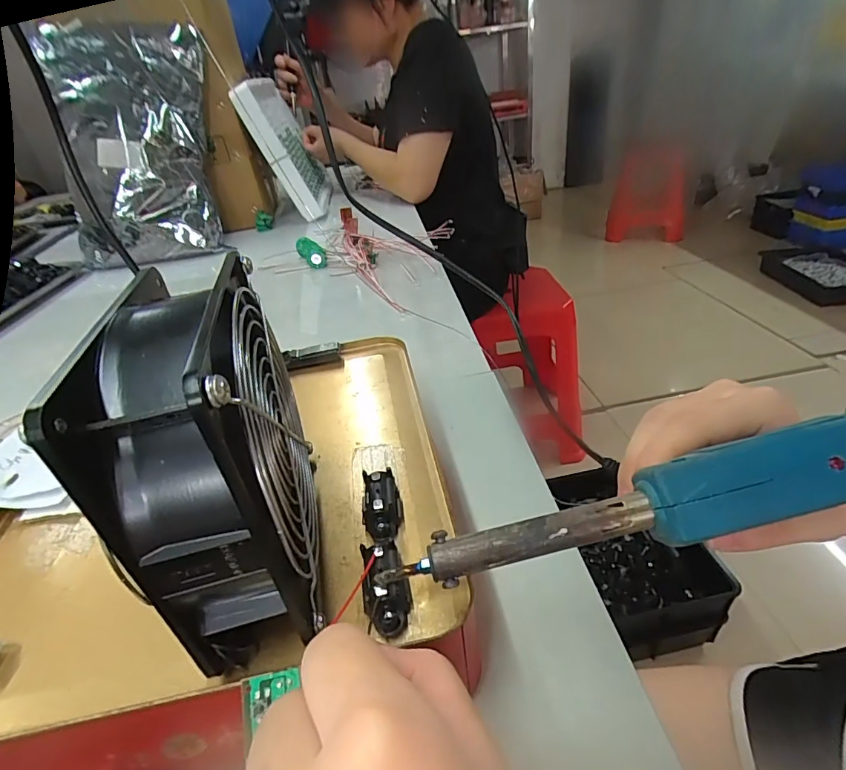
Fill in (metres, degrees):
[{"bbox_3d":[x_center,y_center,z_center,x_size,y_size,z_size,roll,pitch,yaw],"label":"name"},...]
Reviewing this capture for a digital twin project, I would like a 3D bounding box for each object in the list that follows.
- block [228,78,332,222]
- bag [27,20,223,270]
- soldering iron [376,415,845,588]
[{"bbox_3d":[-0.269,-0.495,0.964,0.046,0.256,0.284,-21,36,14],"label":"block"},{"bbox_3d":[-0.485,-0.392,0.786,0.241,0.364,0.099,-6,13,-15],"label":"bag"},{"bbox_3d":[0.072,0.044,0.162,0.167,0.020,0.020,-16,34,6],"label":"soldering iron"}]

